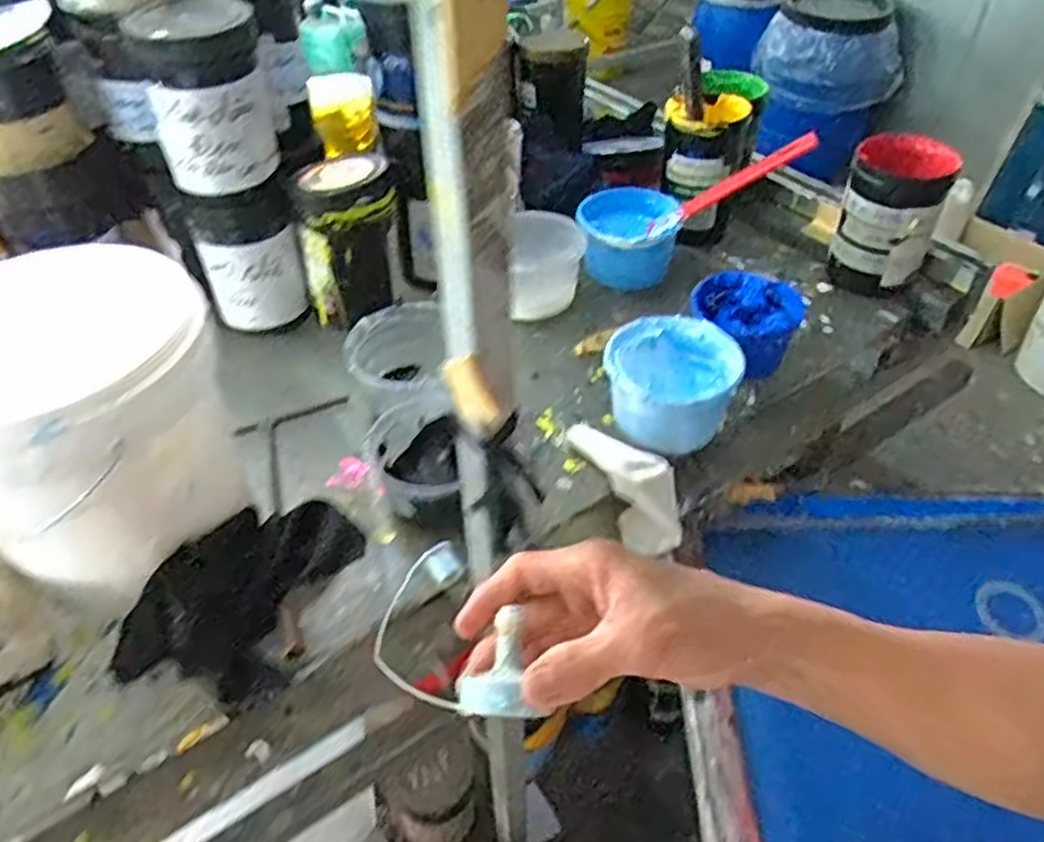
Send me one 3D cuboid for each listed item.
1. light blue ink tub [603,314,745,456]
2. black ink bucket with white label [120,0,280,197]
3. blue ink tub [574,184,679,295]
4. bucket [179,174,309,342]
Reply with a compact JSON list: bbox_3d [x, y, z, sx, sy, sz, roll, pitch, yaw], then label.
[{"bbox_3d":[0.143,-0.025,0.759,0.122,0.112,0.119,-1,43,1],"label":"light blue ink tub"},{"bbox_3d":[-0.305,-0.321,0.752,0.115,0.153,0.118,-1,43,1],"label":"black ink bucket with white label"},{"bbox_3d":[0.129,-0.229,0.949,0.117,0.075,0.127,-1,43,1],"label":"blue ink tub"},{"bbox_3d":[-0.311,-0.195,0.869,0.109,0.155,0.115,-20,47,-18],"label":"bucket"}]

